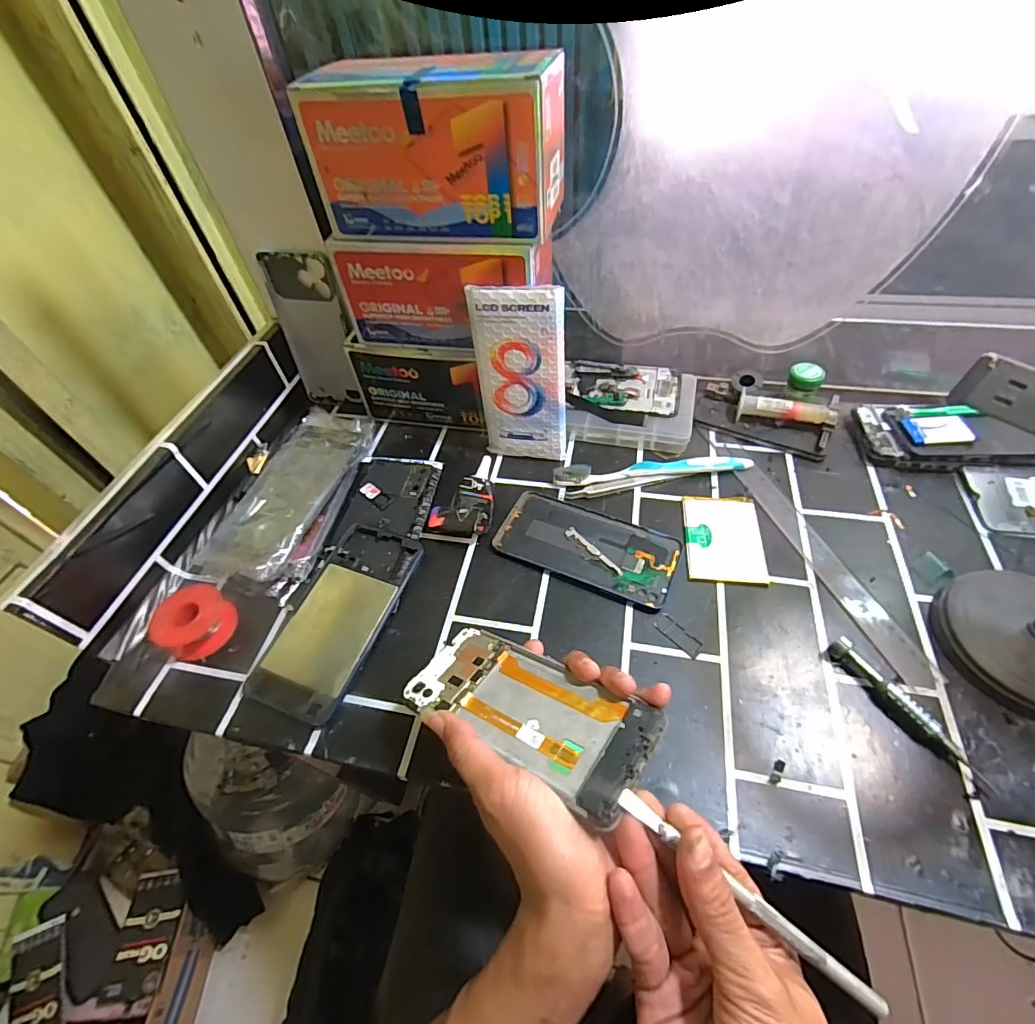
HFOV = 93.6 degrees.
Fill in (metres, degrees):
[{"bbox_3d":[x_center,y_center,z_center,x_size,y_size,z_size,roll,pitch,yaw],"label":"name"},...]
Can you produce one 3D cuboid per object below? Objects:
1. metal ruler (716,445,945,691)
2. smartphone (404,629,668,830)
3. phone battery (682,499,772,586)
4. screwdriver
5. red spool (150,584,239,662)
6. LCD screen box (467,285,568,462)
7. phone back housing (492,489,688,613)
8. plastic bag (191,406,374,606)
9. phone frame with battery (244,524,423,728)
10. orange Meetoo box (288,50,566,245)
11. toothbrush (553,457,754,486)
[{"bbox_3d":[0.250,0.027,0.411,0.032,0.004,0.250,-16,52,-7],"label":"metal ruler"},{"bbox_3d":[0.005,0.114,0.287,0.149,0.007,0.066,14,39,36],"label":"smartphone"},{"bbox_3d":[0.177,0.021,0.418,0.061,0.004,0.090,3,54,8],"label":"phone battery"},{"bbox_3d":[0.257,0.130,0.320,0.015,0.015,0.108,-28,56,-14],"label":"screwdriver"},{"bbox_3d":[-0.261,0.088,0.393,0.051,0.027,0.051,-2,54,3],"label":"red spool"},{"bbox_3d":[0.003,-0.118,0.443,0.080,0.165,0.010,5,43,12],"label":"LCD screen box"},{"bbox_3d":[0.060,0.028,0.424,0.154,0.004,0.075,20,58,19],"label":"phone back housing"},{"bbox_3d":[-0.209,-0.023,0.466,0.087,0.031,0.208,6,55,9],"label":"plastic bag"},{"bbox_3d":[-0.143,0.082,0.395,0.074,0.013,0.160,15,57,16],"label":"phone frame with battery"},{"bbox_3d":[-0.057,-0.275,0.367,0.182,0.095,0.083,6,53,10],"label":"orange Meetoo box"},{"bbox_3d":[0.129,-0.041,0.468,0.187,0.013,0.016,-5,54,2],"label":"toothbrush"}]

